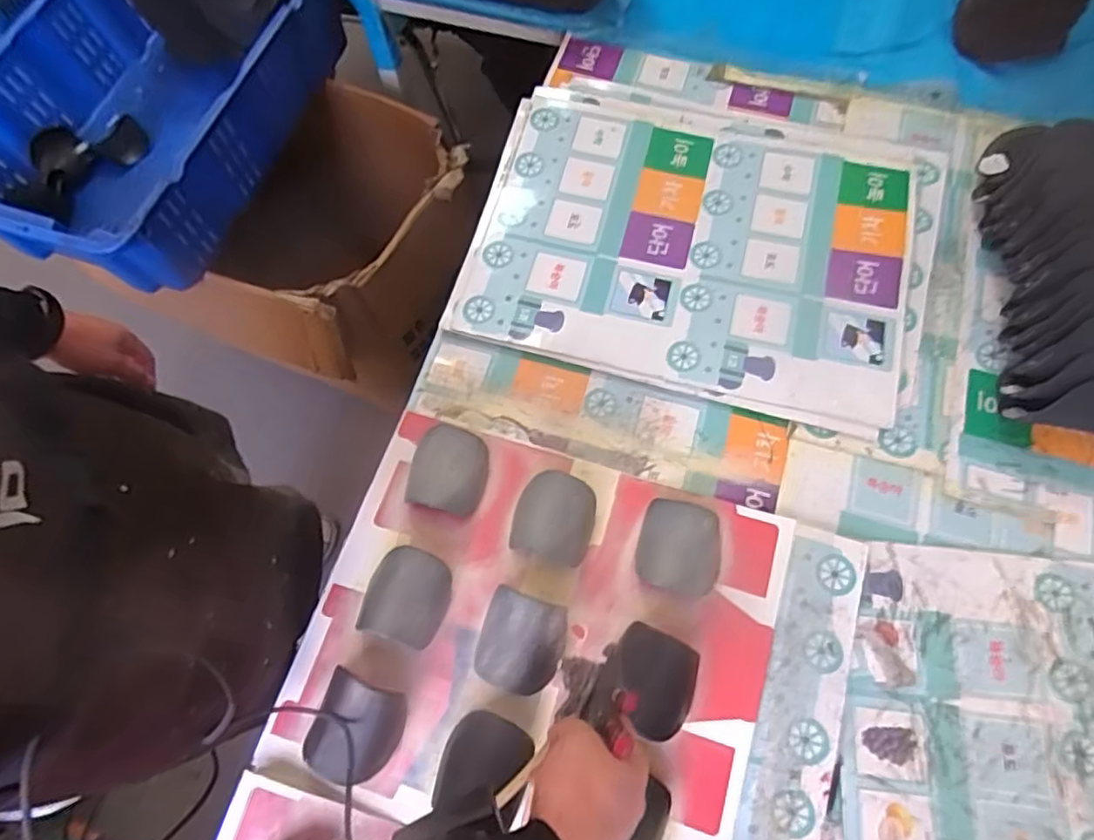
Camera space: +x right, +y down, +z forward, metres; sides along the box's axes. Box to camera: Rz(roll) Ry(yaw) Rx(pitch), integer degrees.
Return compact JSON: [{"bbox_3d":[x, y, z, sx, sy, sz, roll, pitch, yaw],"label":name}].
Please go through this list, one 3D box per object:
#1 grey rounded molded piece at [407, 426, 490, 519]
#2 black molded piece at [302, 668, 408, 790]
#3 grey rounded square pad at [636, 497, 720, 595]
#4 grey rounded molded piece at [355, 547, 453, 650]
[{"bbox_3d":[-0.107,0.058,0.695,0.085,0.045,0.094,12,70,5],"label":"grey rounded molded piece"},{"bbox_3d":[-0.190,0.306,0.615,0.088,0.045,0.093,21,71,9],"label":"black molded piece"},{"bbox_3d":[0.139,0.136,0.659,0.088,0.053,0.095,9,70,5],"label":"grey rounded square pad"},{"bbox_3d":[-0.147,0.185,0.655,0.087,0.047,0.094,17,71,7],"label":"grey rounded molded piece"}]

